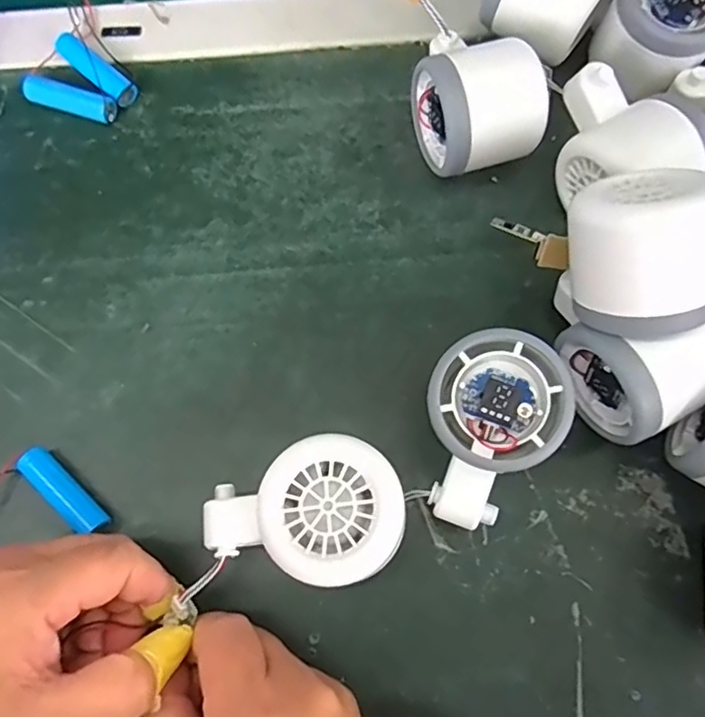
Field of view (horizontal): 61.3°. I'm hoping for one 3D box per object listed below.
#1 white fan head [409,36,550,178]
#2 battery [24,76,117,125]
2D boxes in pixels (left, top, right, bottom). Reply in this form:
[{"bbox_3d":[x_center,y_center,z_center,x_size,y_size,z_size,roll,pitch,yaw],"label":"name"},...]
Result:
[{"bbox_3d":[0.065,-0.128,0.311,0.057,0.056,0.057,-16,76,-4],"label":"white fan head"},{"bbox_3d":[-0.158,-0.144,0.333,0.049,0.015,0.014,18,76,5],"label":"battery"}]

